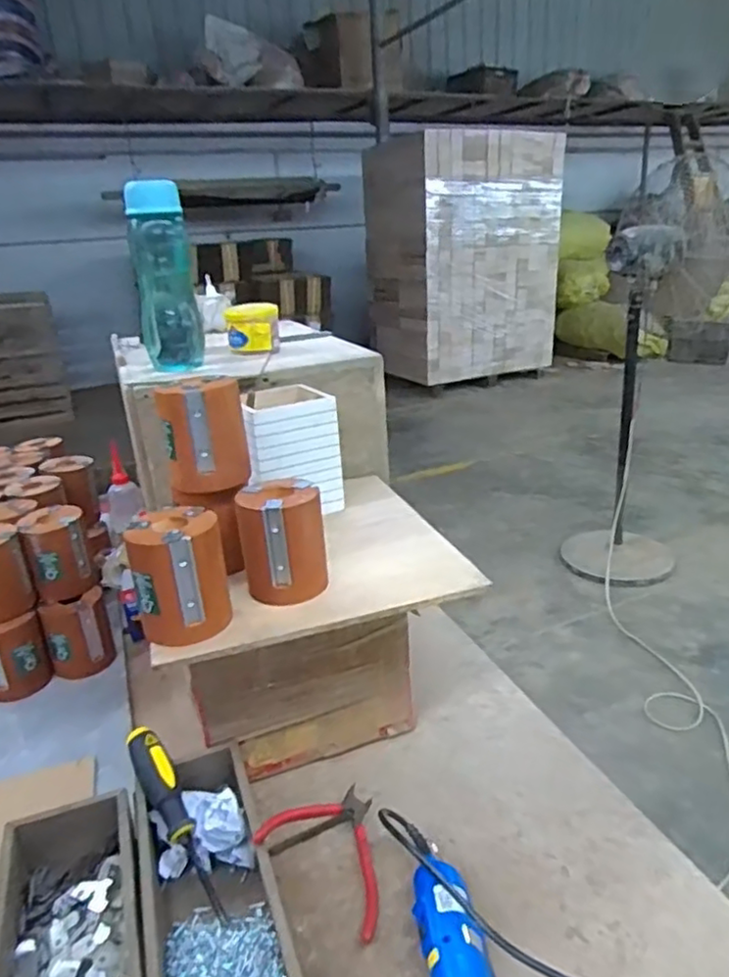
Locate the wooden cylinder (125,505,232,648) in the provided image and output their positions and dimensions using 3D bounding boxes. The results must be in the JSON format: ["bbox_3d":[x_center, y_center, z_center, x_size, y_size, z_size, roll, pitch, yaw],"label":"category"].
[{"bbox_3d":[-0.164,0.076,0.576,0.081,0.098,0.074,-11,23,-18],"label":"wooden cylinder"}]

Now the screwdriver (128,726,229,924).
[{"bbox_3d":[-0.168,0.295,0.580,0.030,0.025,0.180,-20,58,-31],"label":"screwdriver"}]

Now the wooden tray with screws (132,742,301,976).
[{"bbox_3d":[-0.122,0.335,0.520,0.100,0.069,0.279,-13,23,-18],"label":"wooden tray with screws"}]

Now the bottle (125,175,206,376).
[{"bbox_3d":[-0.262,-0.276,0.851,0.076,0.229,0.055,-11,22,-12],"label":"bottle"}]

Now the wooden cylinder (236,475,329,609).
[{"bbox_3d":[-0.079,0.050,0.628,0.081,0.099,0.069,-7,22,-8],"label":"wooden cylinder"}]

